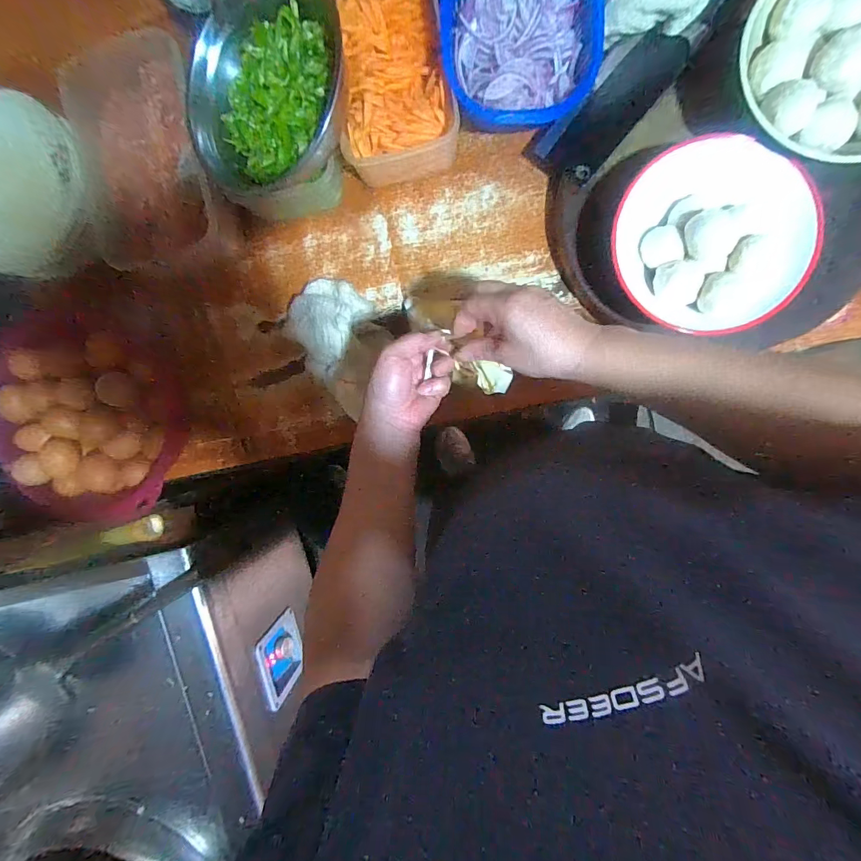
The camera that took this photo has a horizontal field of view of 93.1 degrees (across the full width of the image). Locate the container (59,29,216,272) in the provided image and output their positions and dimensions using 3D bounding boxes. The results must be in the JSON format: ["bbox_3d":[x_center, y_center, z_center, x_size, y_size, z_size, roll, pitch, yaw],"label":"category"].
[{"bbox_3d":[-0.375,-0.357,0.539,0.163,0.065,0.266,-6,93,7],"label":"container"}]

